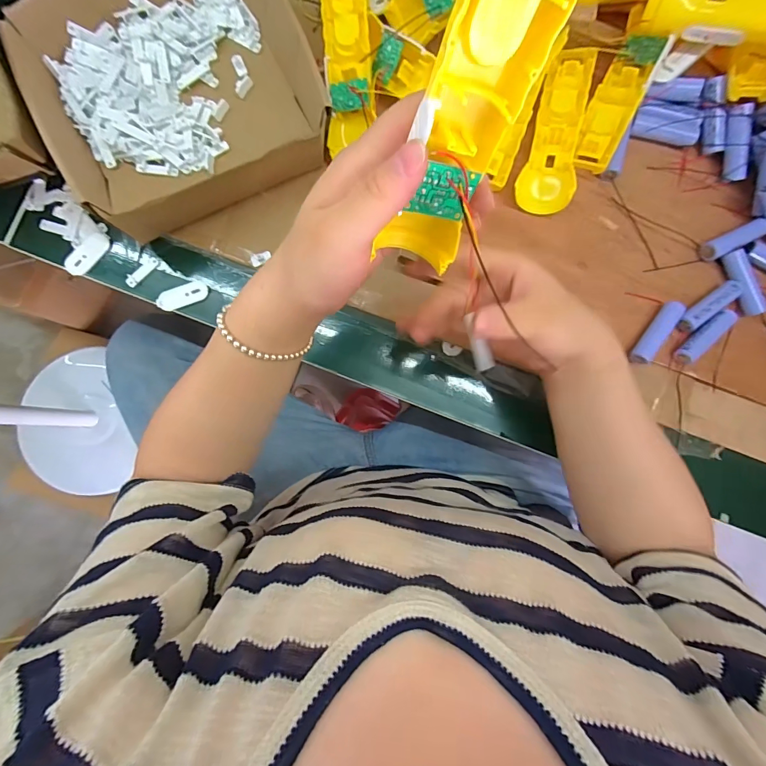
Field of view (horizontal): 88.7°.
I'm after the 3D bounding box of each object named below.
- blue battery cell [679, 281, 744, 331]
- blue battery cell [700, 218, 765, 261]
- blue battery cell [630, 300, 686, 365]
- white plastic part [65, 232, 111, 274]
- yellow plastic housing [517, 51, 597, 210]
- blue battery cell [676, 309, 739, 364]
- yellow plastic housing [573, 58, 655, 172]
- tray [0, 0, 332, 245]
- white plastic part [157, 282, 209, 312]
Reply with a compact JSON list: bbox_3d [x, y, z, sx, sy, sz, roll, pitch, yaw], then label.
[{"bbox_3d":[0.317,-0.075,0.379,0.066,0.016,0.017,-37,89,-5],"label":"blue battery cell"},{"bbox_3d":[0.348,-0.142,0.390,0.068,0.017,0.017,-25,88,-5],"label":"blue battery cell"},{"bbox_3d":[0.264,-0.048,0.378,0.016,0.020,0.068,38,85,0],"label":"blue battery cell"},{"bbox_3d":[-0.293,-0.128,0.388,0.017,0.009,0.048,39,85,0],"label":"white plastic part"},{"bbox_3d":[0.166,-0.244,0.380,0.046,0.029,0.160,13,85,-3],"label":"yellow plastic housing"},{"bbox_3d":[0.314,-0.048,0.382,0.015,0.018,0.067,45,85,0],"label":"blue battery cell"},{"bbox_3d":[0.217,-0.255,0.375,0.036,0.020,0.101,20,99,-2],"label":"yellow plastic housing"},{"bbox_3d":[-0.188,-0.281,0.366,0.243,0.060,0.232,-24,88,-5],"label":"tray"},{"bbox_3d":[-0.202,-0.088,0.395,0.048,0.011,0.018,-29,88,-5],"label":"white plastic part"}]

